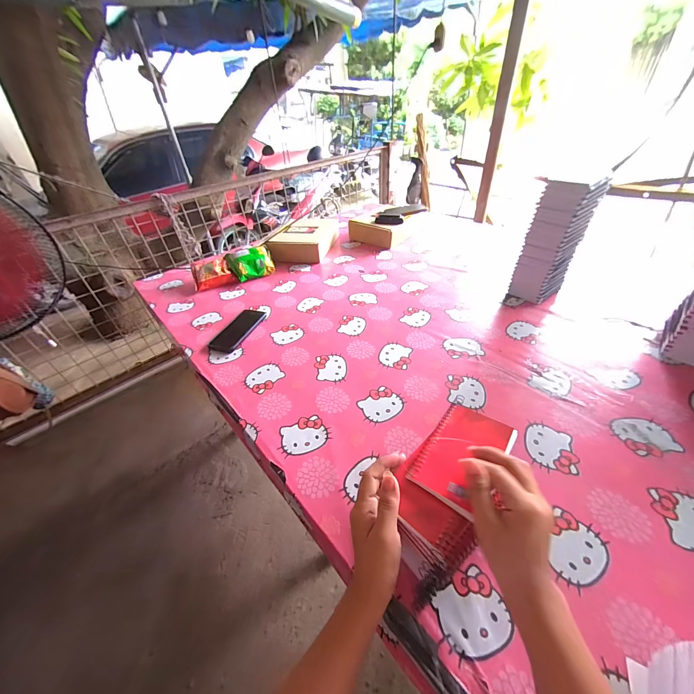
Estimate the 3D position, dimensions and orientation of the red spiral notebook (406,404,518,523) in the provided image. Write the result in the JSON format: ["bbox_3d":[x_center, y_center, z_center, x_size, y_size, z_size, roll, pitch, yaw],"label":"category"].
[{"bbox_3d":[0.139,0.126,0.355,0.082,0.013,0.128,26,49,31],"label":"red spiral notebook"}]

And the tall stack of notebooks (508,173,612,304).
[{"bbox_3d":[0.497,-0.246,0.721,0.104,0.280,0.103,-31,47,-28],"label":"tall stack of notebooks"}]

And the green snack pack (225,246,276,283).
[{"bbox_3d":[-0.328,-0.290,1.015,0.142,0.045,0.126,-28,80,-20],"label":"green snack pack"}]

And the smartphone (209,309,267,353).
[{"bbox_3d":[-0.282,-0.048,0.769,0.082,0.004,0.170,10,42,16],"label":"smartphone"}]

